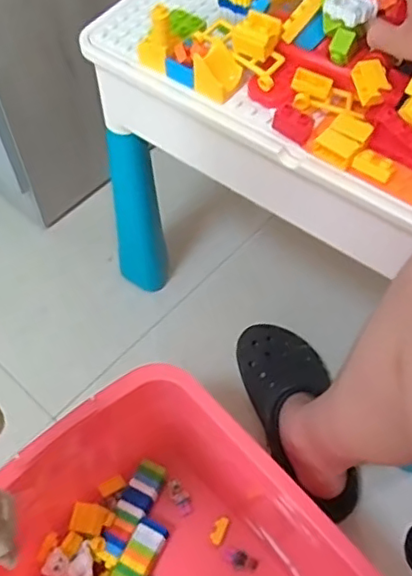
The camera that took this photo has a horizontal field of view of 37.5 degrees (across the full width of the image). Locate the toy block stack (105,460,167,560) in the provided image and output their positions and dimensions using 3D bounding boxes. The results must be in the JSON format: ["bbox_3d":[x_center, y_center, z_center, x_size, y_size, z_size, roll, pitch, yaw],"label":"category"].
[{"bbox_3d":[-0.087,0.263,0.735,0.036,0.017,0.113,24,62,14],"label":"toy block stack"}]

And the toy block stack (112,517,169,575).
[{"bbox_3d":[-0.080,0.320,0.707,0.033,0.027,0.101,26,62,14],"label":"toy block stack"}]

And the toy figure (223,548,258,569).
[{"bbox_3d":[0.042,0.325,0.727,0.041,0.009,0.019,15,60,9],"label":"toy figure"}]

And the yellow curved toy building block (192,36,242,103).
[{"bbox_3d":[0.011,-0.188,0.533,0.037,0.034,0.038,35,65,19],"label":"yellow curved toy building block"}]

